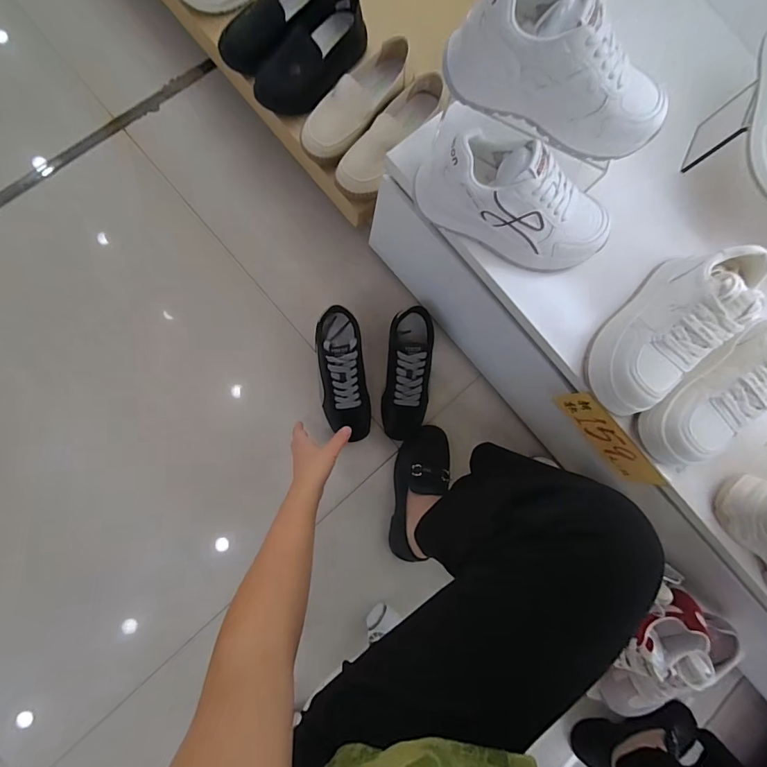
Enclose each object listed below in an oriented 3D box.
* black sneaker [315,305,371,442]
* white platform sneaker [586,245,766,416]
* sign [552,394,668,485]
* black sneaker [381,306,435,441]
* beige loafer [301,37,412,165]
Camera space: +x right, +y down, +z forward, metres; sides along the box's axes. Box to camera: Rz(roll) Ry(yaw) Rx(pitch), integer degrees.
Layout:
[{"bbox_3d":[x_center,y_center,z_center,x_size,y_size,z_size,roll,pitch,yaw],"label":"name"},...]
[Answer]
[{"bbox_3d":[-0.072,-0.012,0.705,0.081,0.106,0.224,-9,86,-8],"label":"black sneaker"},{"bbox_3d":[0.346,-0.065,0.469,0.097,0.104,0.219,42,81,-2],"label":"white platform sneaker"},{"bbox_3d":[0.311,0.077,0.553,0.010,0.080,0.161,-41,94,-18],"label":"sign"},{"bbox_3d":[0.048,-0.016,0.718,0.086,0.101,0.232,6,84,-7],"label":"black sneaker"},{"bbox_3d":[-0.042,-0.459,0.648,0.085,0.065,0.215,38,81,-2],"label":"beige loafer"}]

